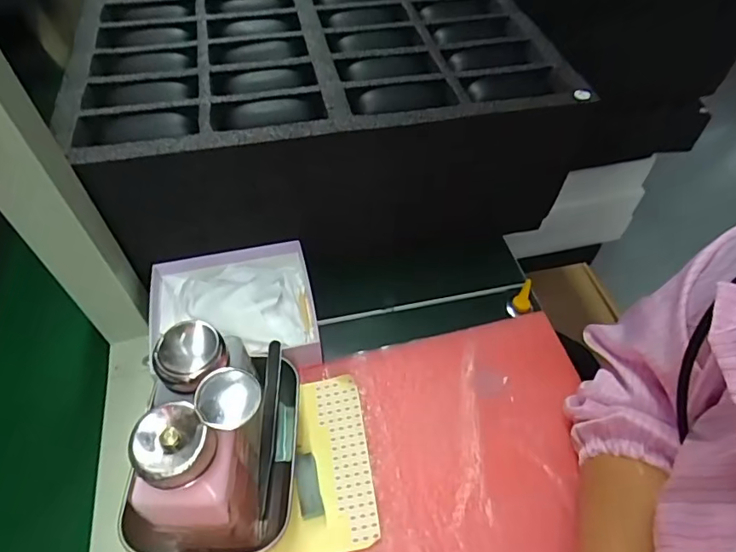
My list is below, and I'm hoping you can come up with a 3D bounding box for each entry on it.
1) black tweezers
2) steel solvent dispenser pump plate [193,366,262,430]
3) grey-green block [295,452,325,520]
[{"bbox_3d":[-0.071,0.104,0.355,0.011,0.012,0.115,0,72,2],"label":"black tweezers"},{"bbox_3d":[-0.072,0.063,0.261,0.031,0.007,0.033,0,52,0],"label":"steel solvent dispenser pump plate"},{"bbox_3d":[-0.042,0.148,0.352,0.015,0.016,0.042,-12,52,-9],"label":"grey-green block"}]

